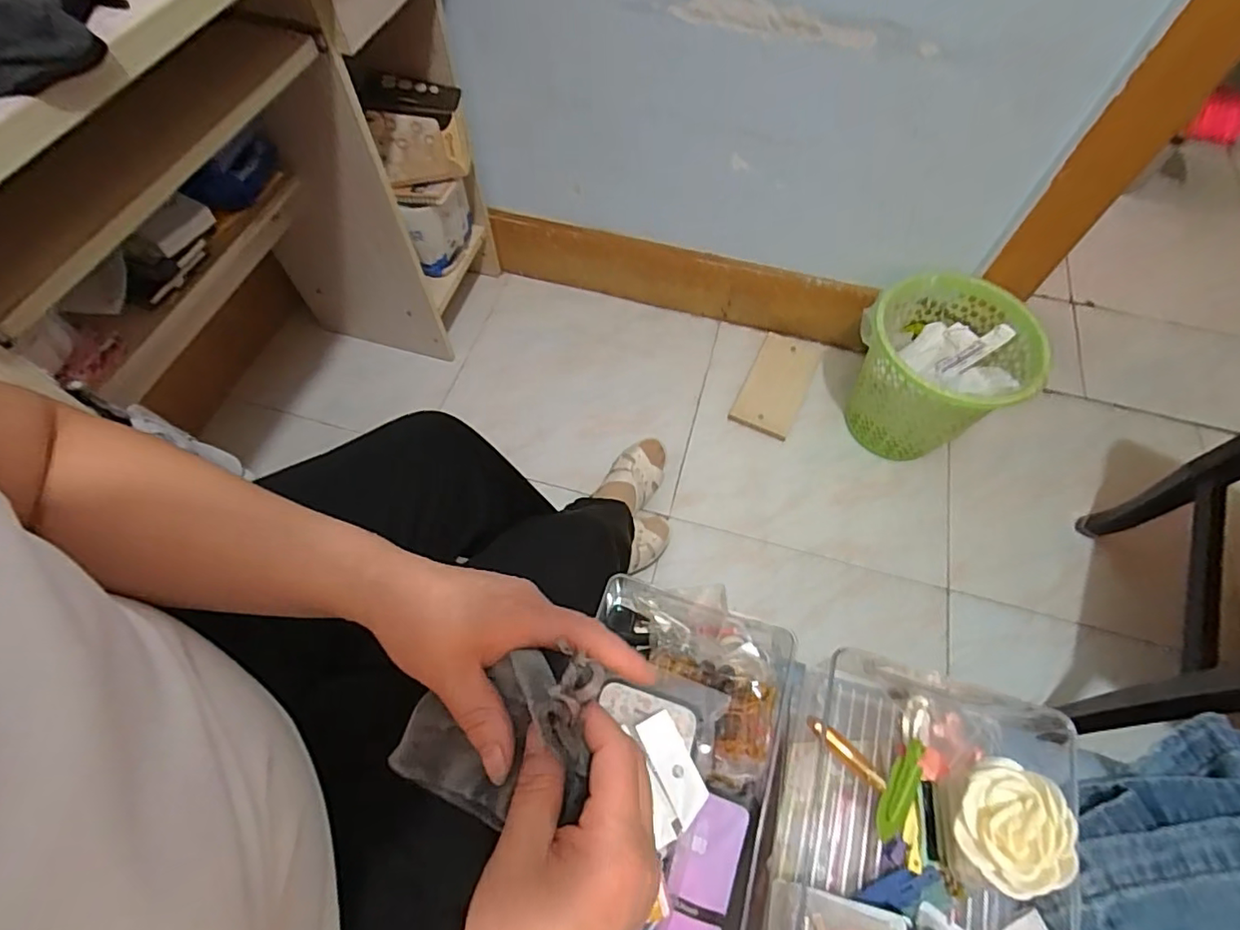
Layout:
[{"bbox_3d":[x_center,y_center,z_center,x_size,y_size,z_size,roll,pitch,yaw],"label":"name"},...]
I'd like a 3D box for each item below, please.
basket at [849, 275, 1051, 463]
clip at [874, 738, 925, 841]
[{"bbox_3d":[0.542,-0.152,1.019,0.258,0.267,0.262,1,62,-1],"label":"basket"},{"bbox_3d":[0.190,0.220,0.387,0.018,0.012,0.067,27,77,12],"label":"clip"}]

